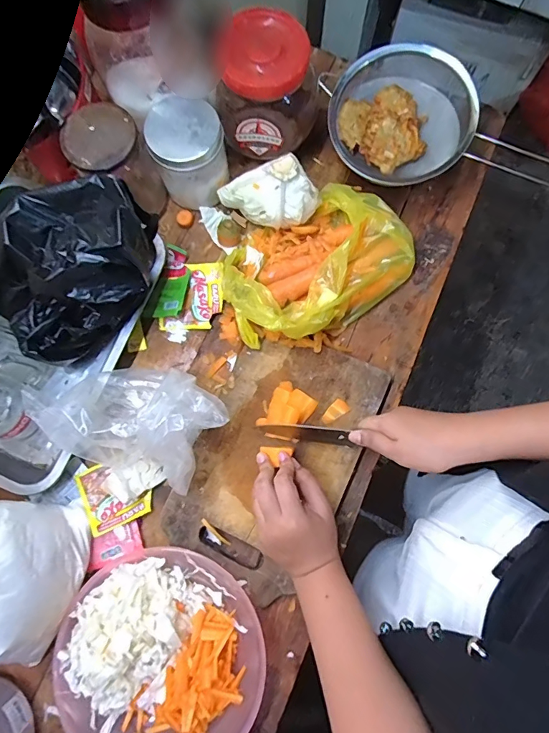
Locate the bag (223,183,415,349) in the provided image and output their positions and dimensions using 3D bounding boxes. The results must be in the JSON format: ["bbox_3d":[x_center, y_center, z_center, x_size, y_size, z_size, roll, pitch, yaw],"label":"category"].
[{"bbox_3d":[0.048,-0.129,0.527,0.243,0.063,0.172,-30,79,-6],"label":"bag"}]

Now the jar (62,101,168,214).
[{"bbox_3d":[-0.190,-0.239,0.517,0.083,0.125,0.076,0,78,0],"label":"jar"}]

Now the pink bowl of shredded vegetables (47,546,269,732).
[{"bbox_3d":[-0.120,0.304,0.442,0.216,0.048,0.205,0,78,0],"label":"pink bowl of shredded vegetables"}]

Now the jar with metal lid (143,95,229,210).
[{"bbox_3d":[-0.106,-0.270,0.530,0.087,0.092,0.104,-13,78,-2],"label":"jar with metal lid"}]

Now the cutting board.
[{"bbox_3d":[0.002,0.100,0.496,0.174,0.013,0.283,25,79,6],"label":"cutting board"}]

